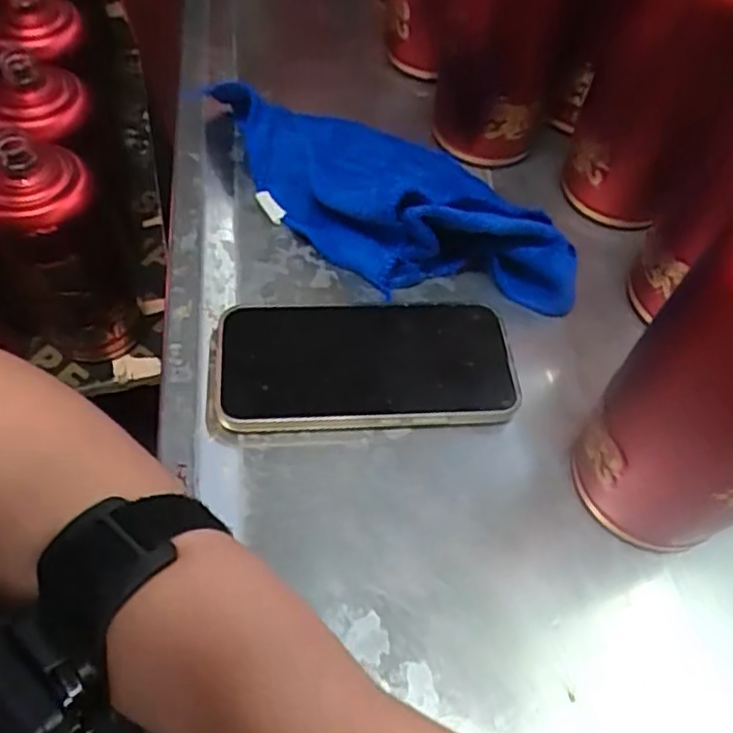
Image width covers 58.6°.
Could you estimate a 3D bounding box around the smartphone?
[{"bbox_3d":[0.001,-0.004,0.348,0.157,0.014,0.075,-3,58,-3],"label":"smartphone"}]

